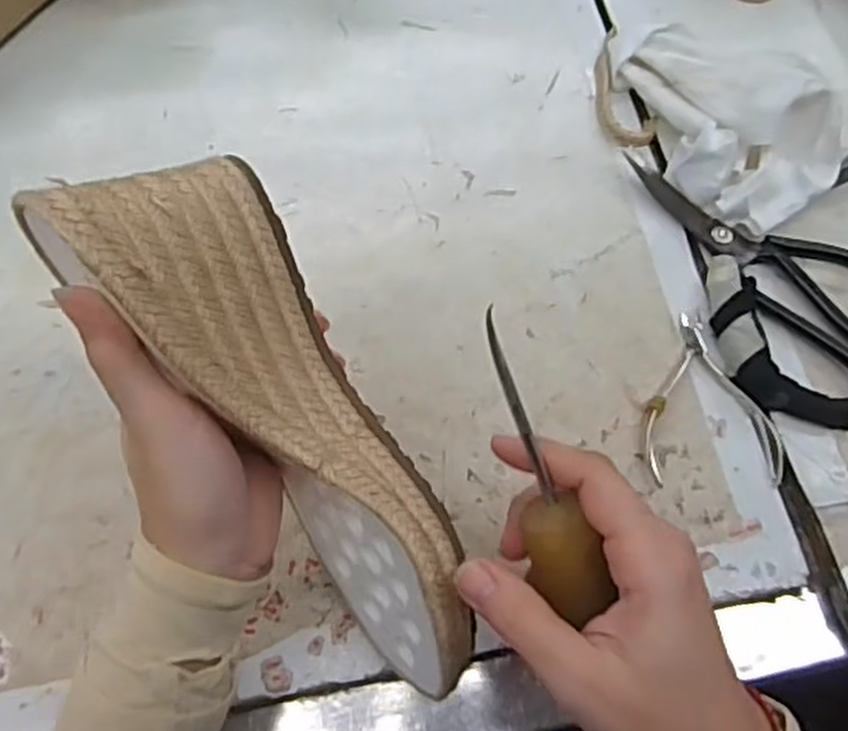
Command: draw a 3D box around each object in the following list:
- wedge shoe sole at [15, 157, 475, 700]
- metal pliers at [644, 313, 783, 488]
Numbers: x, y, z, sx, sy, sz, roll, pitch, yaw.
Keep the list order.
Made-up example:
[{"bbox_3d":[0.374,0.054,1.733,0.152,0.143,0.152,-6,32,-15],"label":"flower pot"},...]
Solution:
[{"bbox_3d":[-0.047,0.027,0.303,0.065,0.076,0.231,-36,116,-15],"label":"wedge shoe sole"},{"bbox_3d":[0.152,0.016,0.428,0.073,0.009,0.095,0,67,-2],"label":"metal pliers"}]

